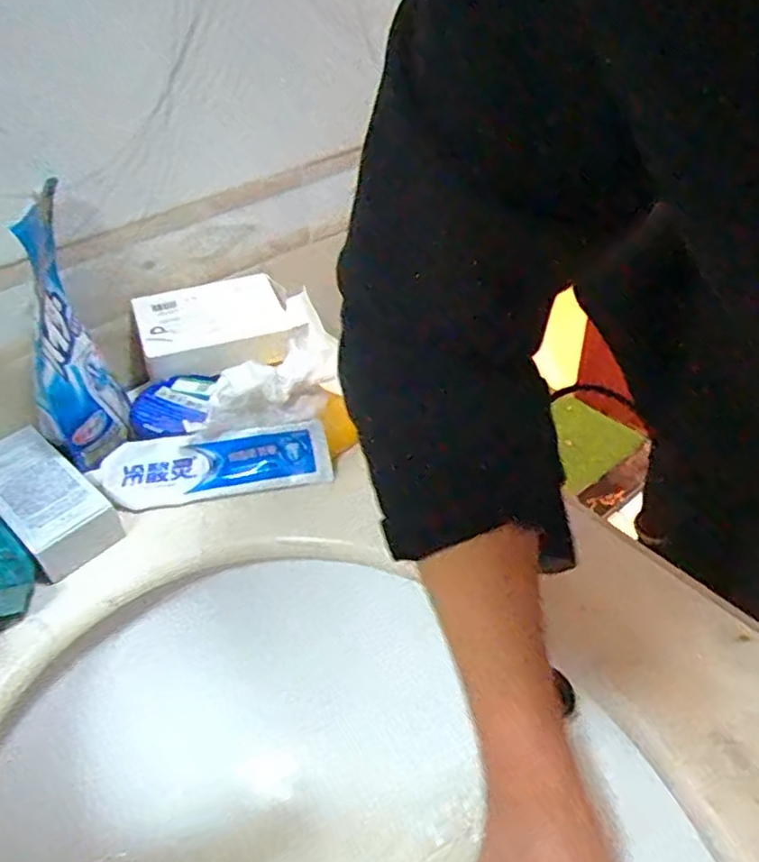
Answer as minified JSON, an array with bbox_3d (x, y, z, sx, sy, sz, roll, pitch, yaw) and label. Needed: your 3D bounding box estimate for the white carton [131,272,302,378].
[{"bbox_3d":[-0.124,-0.086,0.525,0.115,0.029,0.071,-20,44,-17],"label":"white carton"}]

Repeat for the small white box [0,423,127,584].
[{"bbox_3d":[-0.214,0.043,0.435,0.115,0.029,0.050,31,52,33],"label":"small white box"}]

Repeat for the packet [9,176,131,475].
[{"bbox_3d":[-0.209,-0.067,0.444,0.046,0.100,0.182,-13,88,-9],"label":"packet"}]

